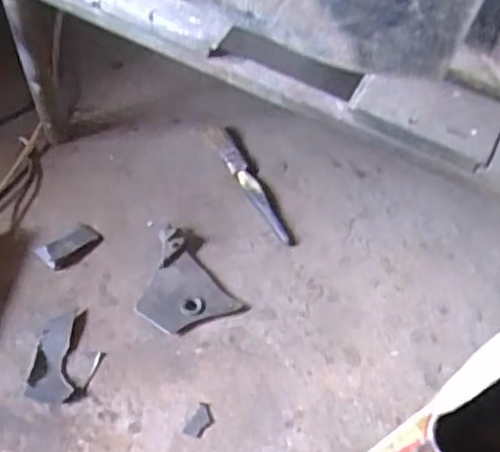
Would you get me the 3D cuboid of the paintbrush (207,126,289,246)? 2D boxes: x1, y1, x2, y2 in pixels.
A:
[{"bbox_3d":[-0.003,-0.054,0.762,0.028,0.021,0.185,-24,63,-18],"label":"paintbrush"}]

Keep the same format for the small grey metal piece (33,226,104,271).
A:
[{"bbox_3d":[-0.194,0.021,0.695,0.065,0.014,0.038,-36,68,-24],"label":"small grey metal piece"}]

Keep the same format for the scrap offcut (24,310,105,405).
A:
[{"bbox_3d":[-0.179,0.130,0.638,0.061,0.009,0.092,9,58,1],"label":"scrap offcut"}]

